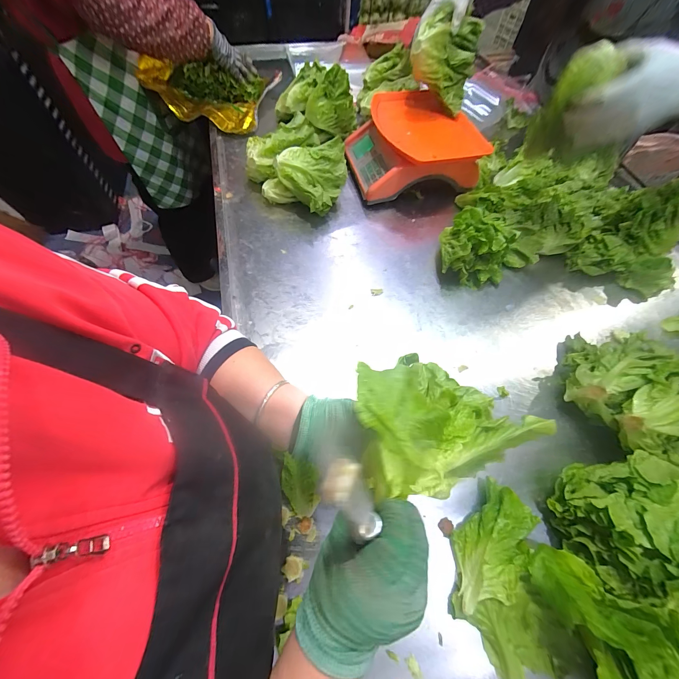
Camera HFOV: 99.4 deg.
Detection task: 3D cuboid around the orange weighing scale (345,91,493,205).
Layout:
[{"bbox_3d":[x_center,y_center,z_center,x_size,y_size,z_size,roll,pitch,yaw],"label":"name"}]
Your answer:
[{"bbox_3d":[0.176,-0.484,0.740,0.293,0.138,0.320,-5,60,-6],"label":"orange weighing scale"}]

